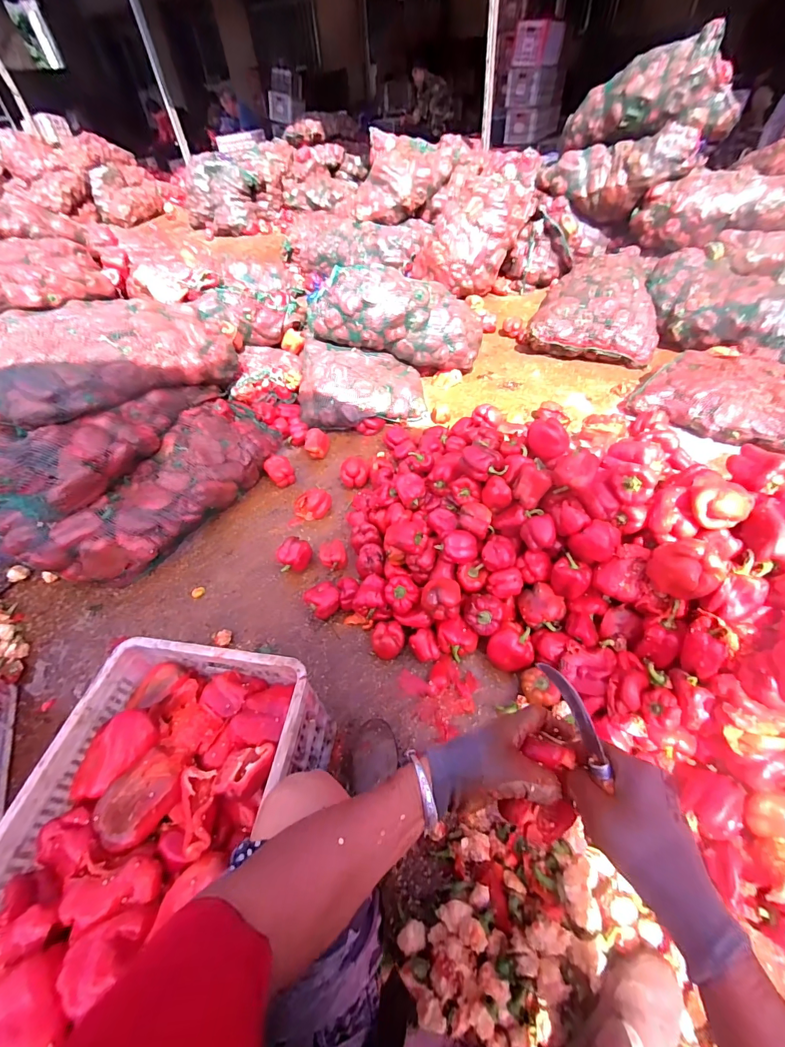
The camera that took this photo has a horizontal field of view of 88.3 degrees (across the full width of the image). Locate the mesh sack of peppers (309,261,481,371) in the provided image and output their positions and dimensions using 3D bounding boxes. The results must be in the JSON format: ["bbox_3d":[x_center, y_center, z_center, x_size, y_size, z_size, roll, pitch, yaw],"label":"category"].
[{"bbox_3d":[0.043,-0.858,1.701,0.719,0.286,0.261,6,45,-18],"label":"mesh sack of peppers"}]

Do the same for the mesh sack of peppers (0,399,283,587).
[{"bbox_3d":[-0.700,-0.104,1.270,0.304,0.233,0.827,28,56,27],"label":"mesh sack of peppers"}]

